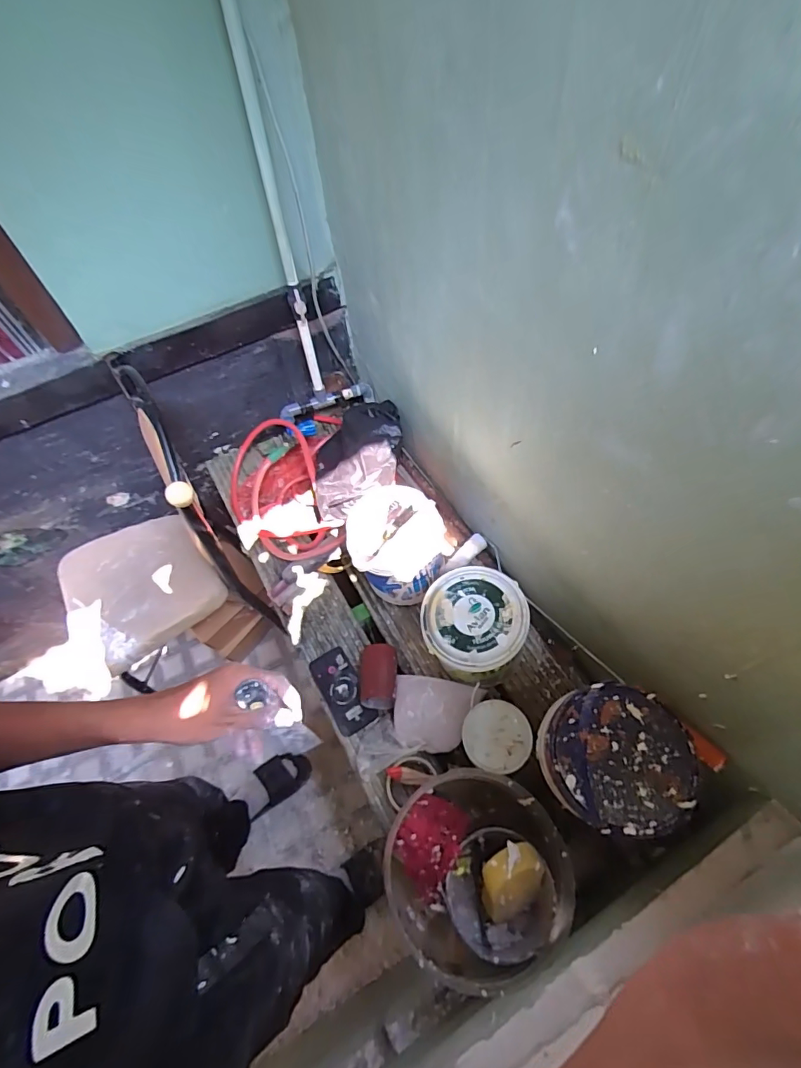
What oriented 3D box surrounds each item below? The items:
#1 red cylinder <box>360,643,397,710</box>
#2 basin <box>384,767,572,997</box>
[{"bbox_3d":[-0.043,0.280,0.934,0.073,0.055,0.122,-1,60,4],"label":"red cylinder"},{"bbox_3d":[0.105,0.491,0.706,0.240,0.210,0.228,-2,60,3],"label":"basin"}]

